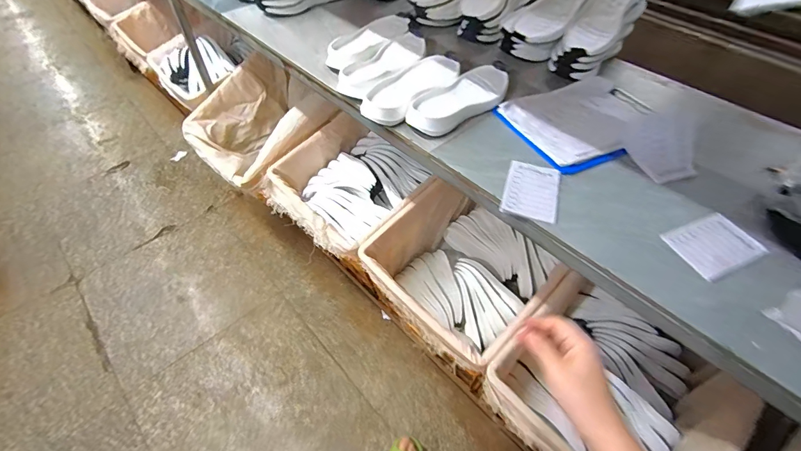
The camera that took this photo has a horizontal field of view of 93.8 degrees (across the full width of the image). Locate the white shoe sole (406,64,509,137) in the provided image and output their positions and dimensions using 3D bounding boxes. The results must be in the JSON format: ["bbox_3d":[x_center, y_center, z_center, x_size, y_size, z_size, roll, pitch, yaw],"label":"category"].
[{"bbox_3d":[0.132,-0.264,0.772,0.107,0.033,0.274,34,58,26],"label":"white shoe sole"}]

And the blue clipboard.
[{"bbox_3d":[0.366,-0.212,0.750,0.291,0.014,0.212,-20,54,-17],"label":"blue clipboard"}]

